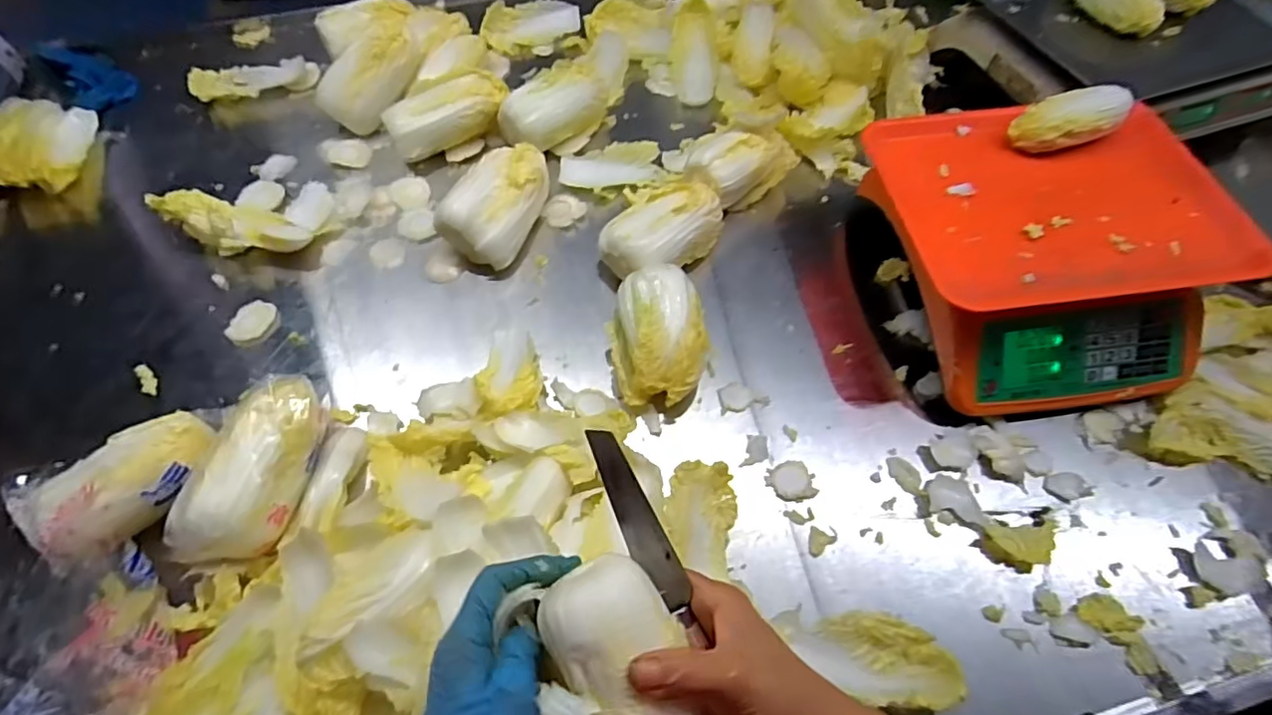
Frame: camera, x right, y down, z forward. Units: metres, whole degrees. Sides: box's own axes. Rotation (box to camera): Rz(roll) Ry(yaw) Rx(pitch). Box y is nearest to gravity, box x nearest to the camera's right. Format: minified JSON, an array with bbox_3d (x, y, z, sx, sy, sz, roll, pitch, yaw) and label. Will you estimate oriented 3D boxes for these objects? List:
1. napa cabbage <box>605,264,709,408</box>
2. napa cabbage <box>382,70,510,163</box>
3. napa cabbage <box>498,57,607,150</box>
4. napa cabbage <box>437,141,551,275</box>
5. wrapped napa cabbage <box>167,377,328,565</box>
[{"bbox_3d":[0.020,-0.015,0.572,0.086,0.074,0.117,-11,60,-7],"label":"napa cabbage"},{"bbox_3d":[-0.217,-0.282,0.698,0.139,0.062,0.061,-19,61,-11],"label":"napa cabbage"},{"bbox_3d":[-0.092,-0.291,0.712,0.131,0.061,0.071,-34,65,-19],"label":"napa cabbage"},{"bbox_3d":[-0.144,-0.162,0.650,0.075,0.076,0.137,26,63,14],"label":"napa cabbage"},{"bbox_3d":[-0.308,0.093,0.496,0.069,0.076,0.144,5,59,2],"label":"wrapped napa cabbage"}]

